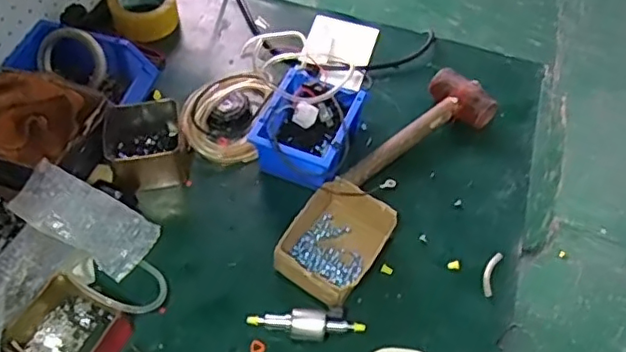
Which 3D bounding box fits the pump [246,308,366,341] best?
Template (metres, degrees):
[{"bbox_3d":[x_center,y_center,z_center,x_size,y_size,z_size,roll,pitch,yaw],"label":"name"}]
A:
[{"bbox_3d":[-0.008,0.172,0.681,0.131,0.027,0.031,3,54,-1],"label":"pump"}]

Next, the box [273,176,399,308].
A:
[{"bbox_3d":[0.029,0.081,0.731,0.106,0.052,0.145,29,58,17],"label":"box"}]

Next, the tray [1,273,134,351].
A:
[{"bbox_3d":[-0.274,0.173,0.657,0.117,0.042,0.104,25,57,14],"label":"tray"}]

